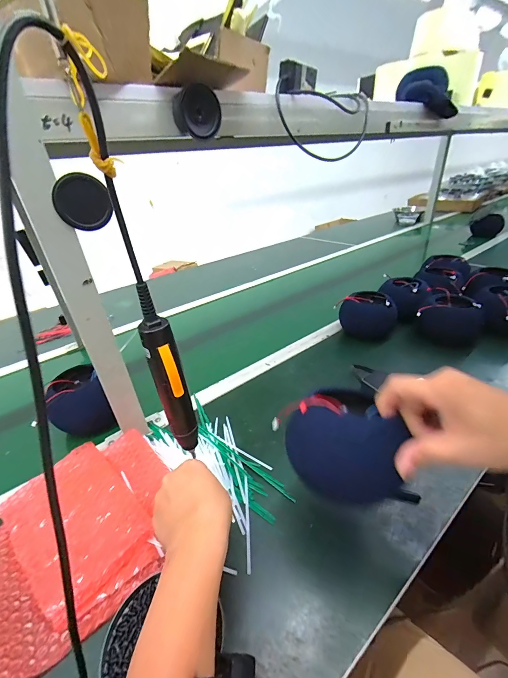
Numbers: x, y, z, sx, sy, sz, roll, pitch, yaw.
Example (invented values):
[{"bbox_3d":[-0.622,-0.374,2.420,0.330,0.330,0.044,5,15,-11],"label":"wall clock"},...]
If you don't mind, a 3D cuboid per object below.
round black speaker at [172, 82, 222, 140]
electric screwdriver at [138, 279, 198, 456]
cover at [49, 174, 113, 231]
[{"bbox_3d":[-0.078,-0.310,0.410,0.060,0.055,0.034,-22,34,-26],"label":"round black speaker"},{"bbox_3d":[-0.090,0.047,0.324,0.032,0.213,0.035,-10,31,-9],"label":"electric screwdriver"},{"bbox_3d":[-0.200,-0.160,0.349,0.060,0.058,0.005,-47,41,11],"label":"cover"}]

